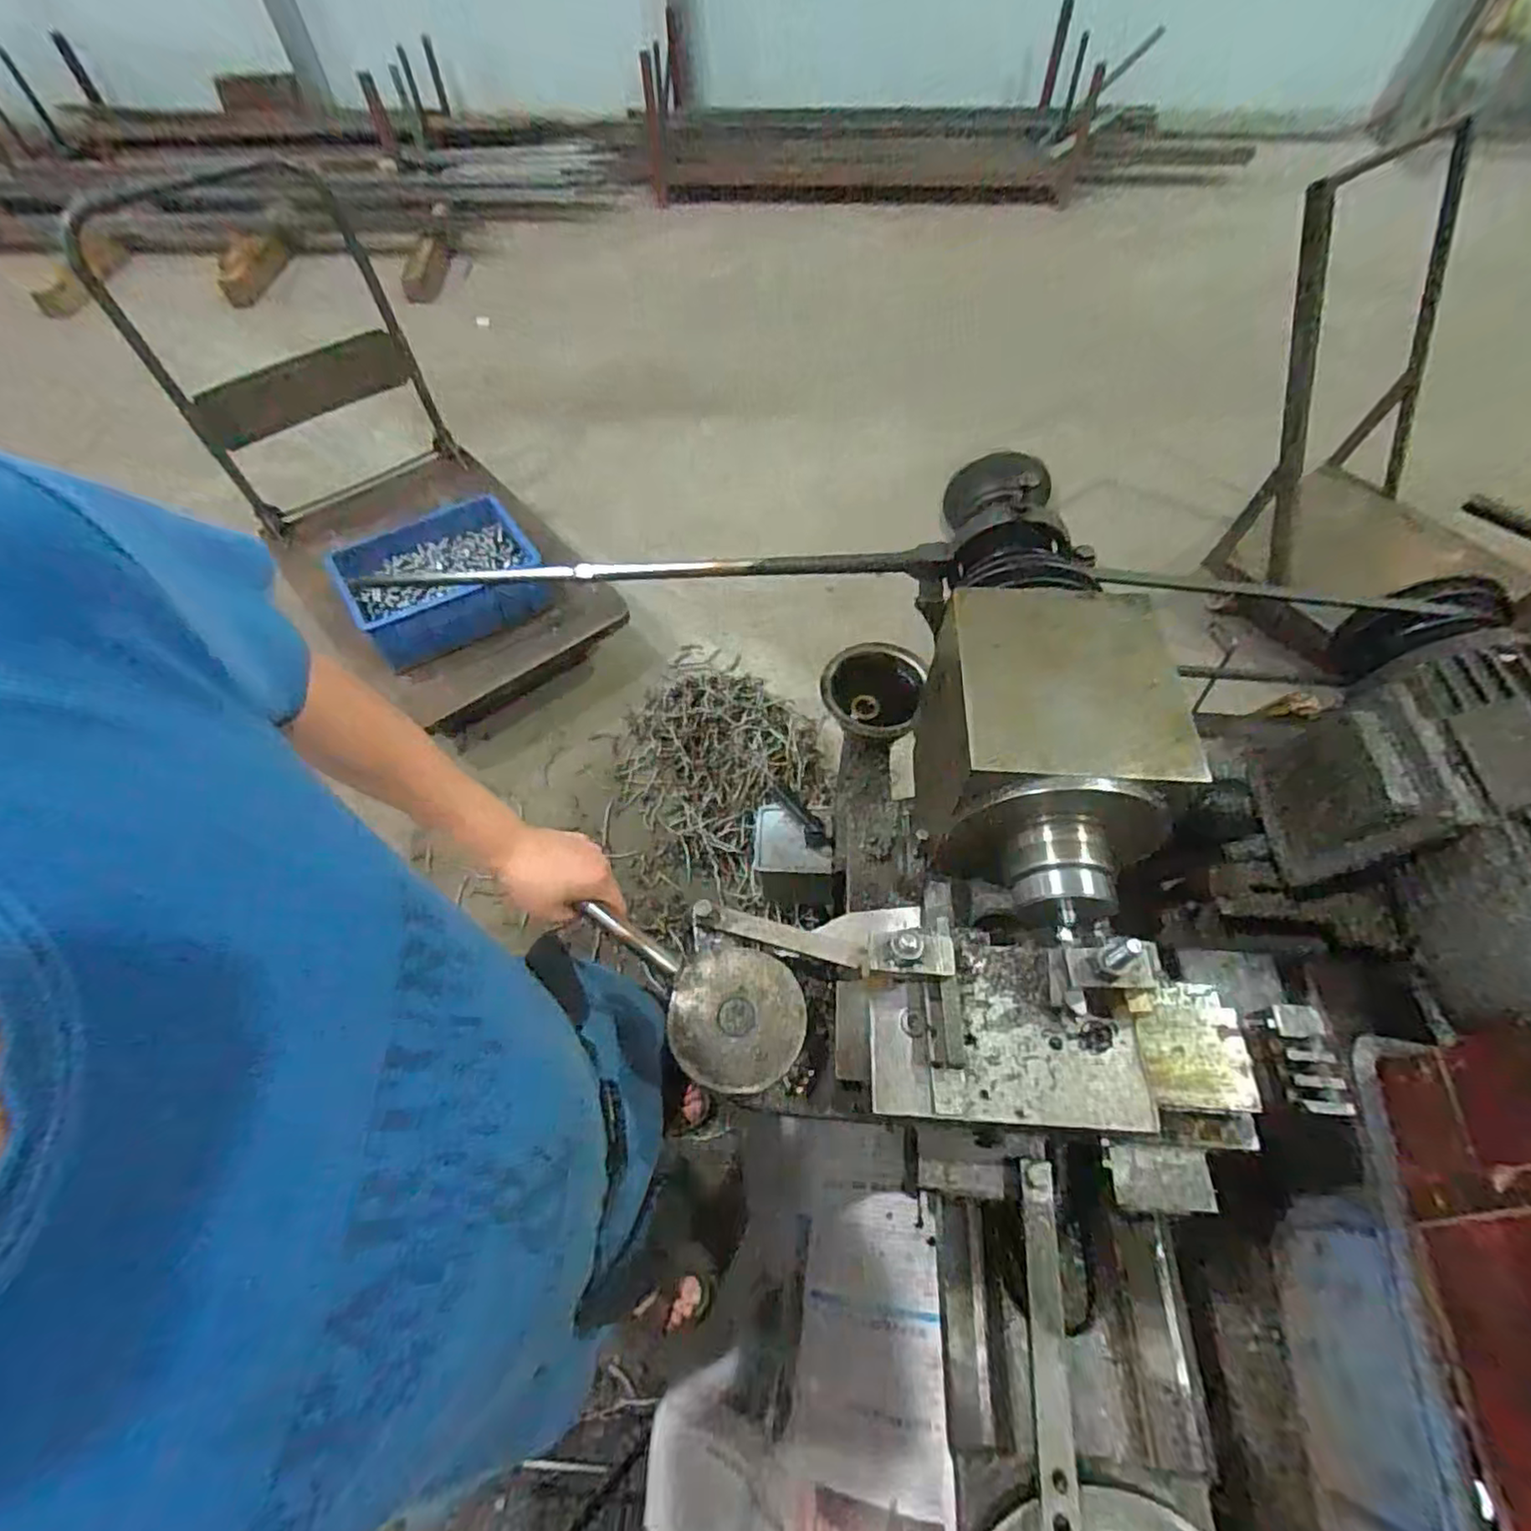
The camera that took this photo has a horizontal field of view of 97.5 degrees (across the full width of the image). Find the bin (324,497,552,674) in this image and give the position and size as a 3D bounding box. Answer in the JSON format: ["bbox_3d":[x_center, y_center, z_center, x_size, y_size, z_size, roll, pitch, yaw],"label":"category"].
[{"bbox_3d":[-0.754,-0.438,1.577,0.417,0.125,0.324,-29,62,-17],"label":"bin"}]

